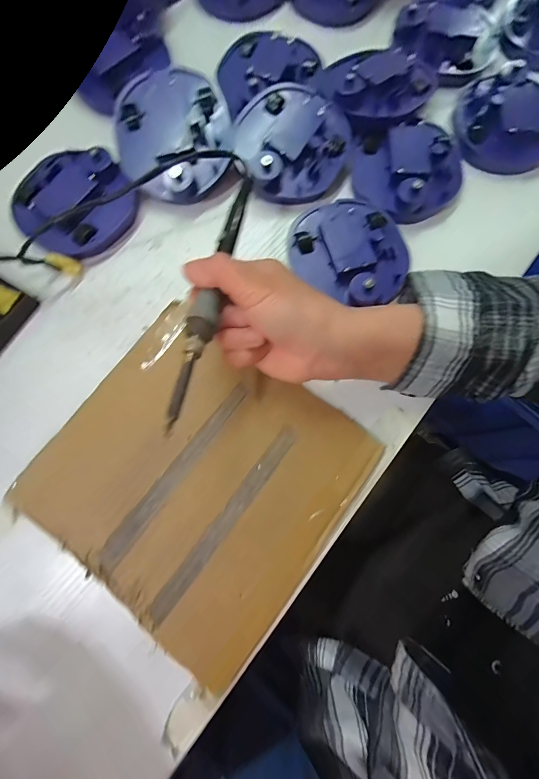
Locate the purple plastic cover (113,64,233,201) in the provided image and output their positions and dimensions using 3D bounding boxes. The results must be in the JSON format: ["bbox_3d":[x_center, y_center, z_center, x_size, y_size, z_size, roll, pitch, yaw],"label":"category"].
[{"bbox_3d":[-0.091,-0.239,0.300,0.108,0.021,0.108,-5,99,3],"label":"purple plastic cover"}]

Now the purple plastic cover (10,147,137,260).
[{"bbox_3d":[-0.186,-0.180,0.309,0.098,0.028,0.103,41,81,8],"label":"purple plastic cover"}]

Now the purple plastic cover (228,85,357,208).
[{"bbox_3d":[0.022,-0.238,0.307,0.102,0.019,0.114,40,81,8],"label":"purple plastic cover"}]

